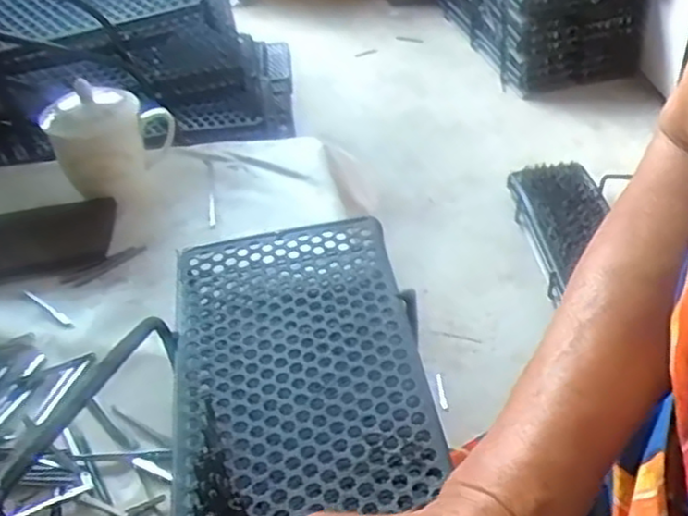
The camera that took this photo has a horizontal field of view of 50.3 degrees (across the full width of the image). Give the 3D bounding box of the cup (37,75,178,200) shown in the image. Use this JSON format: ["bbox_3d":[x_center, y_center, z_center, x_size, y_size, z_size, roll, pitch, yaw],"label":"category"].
[{"bbox_3d":[-0.218,-0.109,0.695,0.114,0.099,0.082,-15,41,-10],"label":"cup"}]

